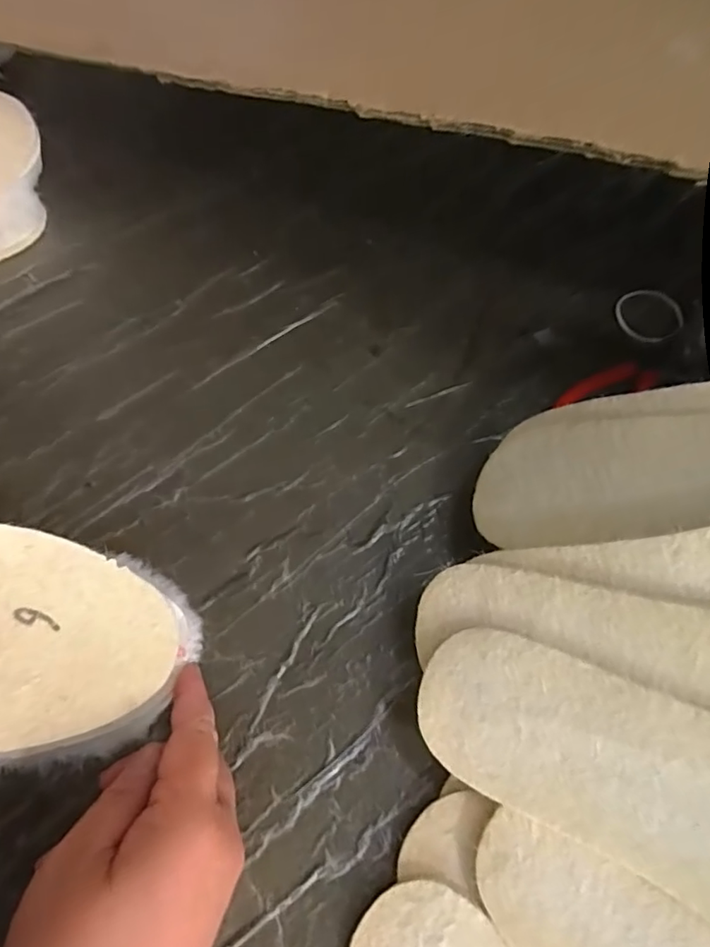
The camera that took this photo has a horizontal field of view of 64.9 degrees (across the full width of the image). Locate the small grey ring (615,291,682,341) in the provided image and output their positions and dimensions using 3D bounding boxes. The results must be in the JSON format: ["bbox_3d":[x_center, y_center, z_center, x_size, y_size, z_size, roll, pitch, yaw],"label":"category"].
[{"bbox_3d":[0.191,-0.103,0.361,0.040,0.004,0.042,0,65,1],"label":"small grey ring"}]

